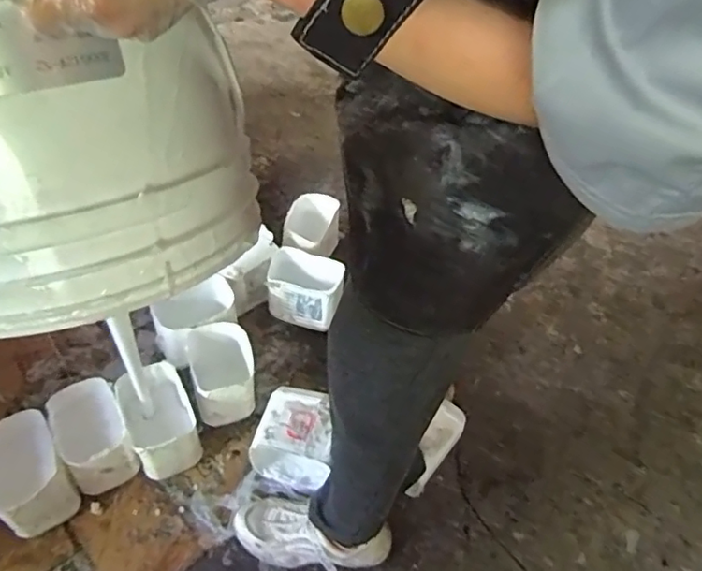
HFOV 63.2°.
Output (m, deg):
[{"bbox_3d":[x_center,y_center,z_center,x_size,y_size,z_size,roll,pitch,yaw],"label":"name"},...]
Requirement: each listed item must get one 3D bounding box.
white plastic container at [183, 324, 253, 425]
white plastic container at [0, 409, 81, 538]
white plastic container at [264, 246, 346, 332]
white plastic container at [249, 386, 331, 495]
[{"bbox_3d":[-0.251,0.170,1.109,0.113,0.134,0.169,-13,51,-18],"label":"white plastic container"},{"bbox_3d":[-0.527,0.313,0.936,0.115,0.141,0.150,-31,58,-29],"label":"white plastic container"},{"bbox_3d":[-0.097,0.016,1.247,0.160,0.153,0.103,16,46,9],"label":"white plastic container"},{"bbox_3d":[-0.093,0.276,1.044,0.145,0.108,0.149,13,48,5],"label":"white plastic container"}]

